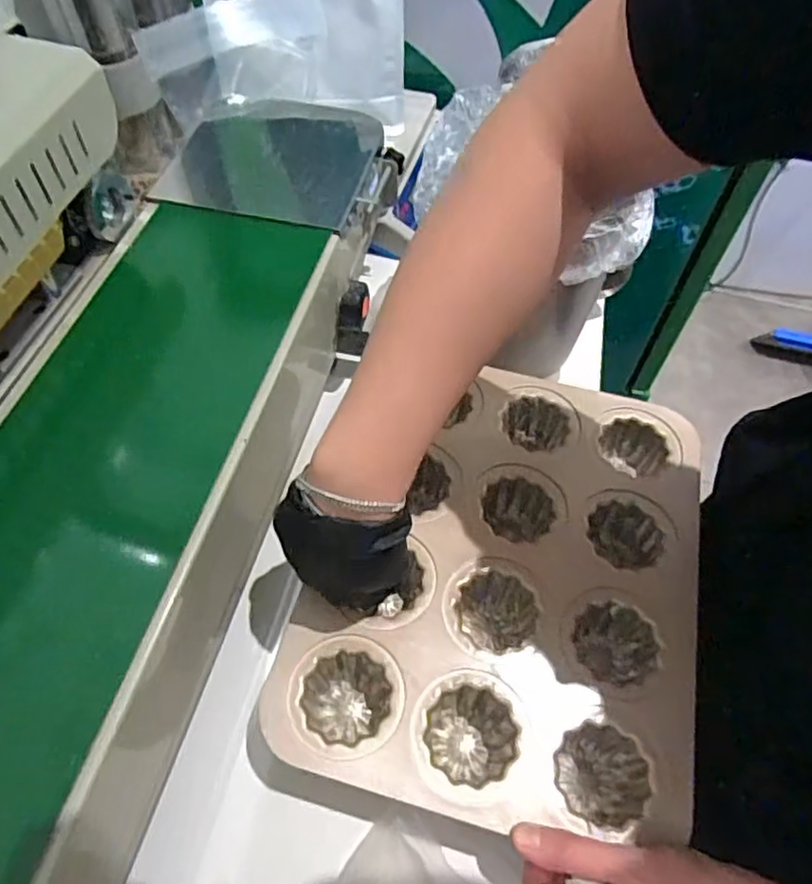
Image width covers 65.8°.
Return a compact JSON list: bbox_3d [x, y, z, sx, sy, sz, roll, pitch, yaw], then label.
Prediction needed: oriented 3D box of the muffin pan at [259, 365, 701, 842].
[{"bbox_3d":[0.070,0.092,0.450,0.245,0.059,0.314,14,57,8],"label":"muffin pan"}]

